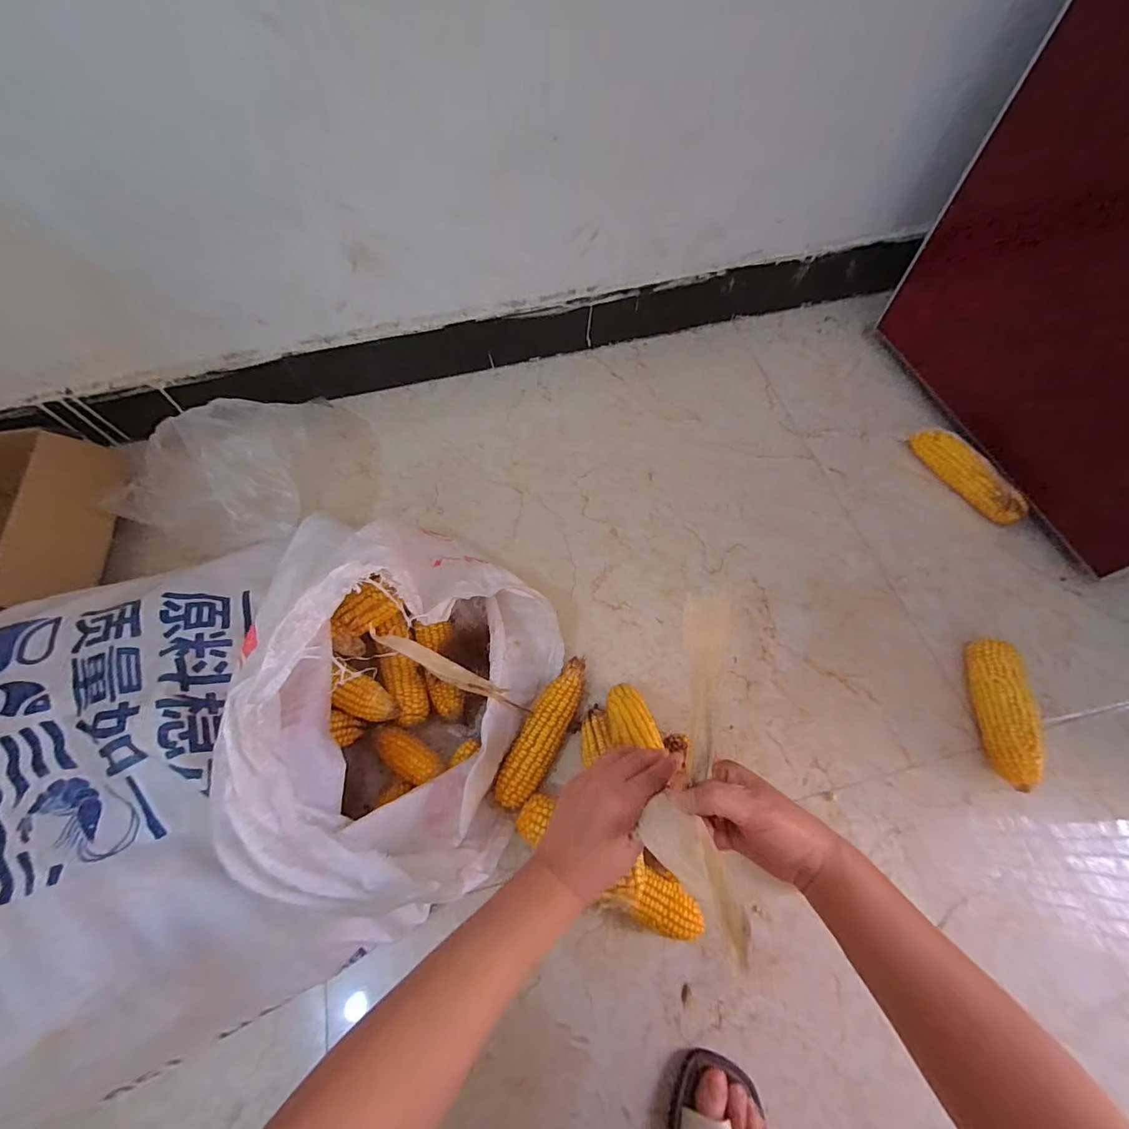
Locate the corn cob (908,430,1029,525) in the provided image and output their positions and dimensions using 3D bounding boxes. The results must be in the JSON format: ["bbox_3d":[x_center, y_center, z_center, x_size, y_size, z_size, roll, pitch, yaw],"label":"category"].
[{"bbox_3d":[0.596,-0.134,0.716,0.042,0.049,0.180,-28,66,-11],"label":"corn cob"}]

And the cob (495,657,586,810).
[{"bbox_3d":[-0.021,0.197,0.582,0.049,0.045,0.178,22,66,15],"label":"cob"}]

